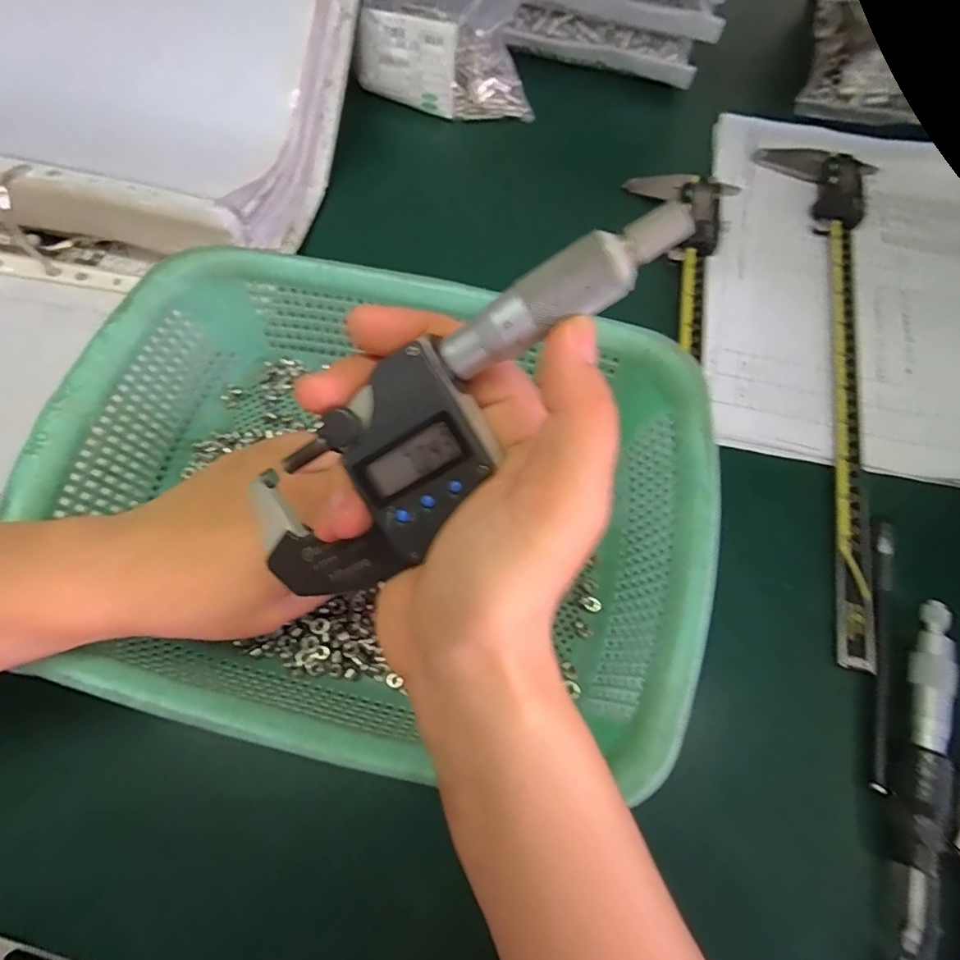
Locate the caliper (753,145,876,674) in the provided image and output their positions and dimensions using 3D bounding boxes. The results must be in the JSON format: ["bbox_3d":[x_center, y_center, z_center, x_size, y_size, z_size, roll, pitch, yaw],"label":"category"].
[{"bbox_3d":[0.221,-0.083,0.338,0.073,0.021,0.381,9,66,6],"label":"caliper"}]

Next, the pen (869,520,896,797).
[{"bbox_3d":[0.211,0.086,0.278,0.010,0.006,0.138,15,69,4],"label":"pen"}]

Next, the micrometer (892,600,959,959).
[{"bbox_3d":[0.222,0.153,0.246,0.055,0.024,0.179,16,69,4],"label":"micrometer"}]

